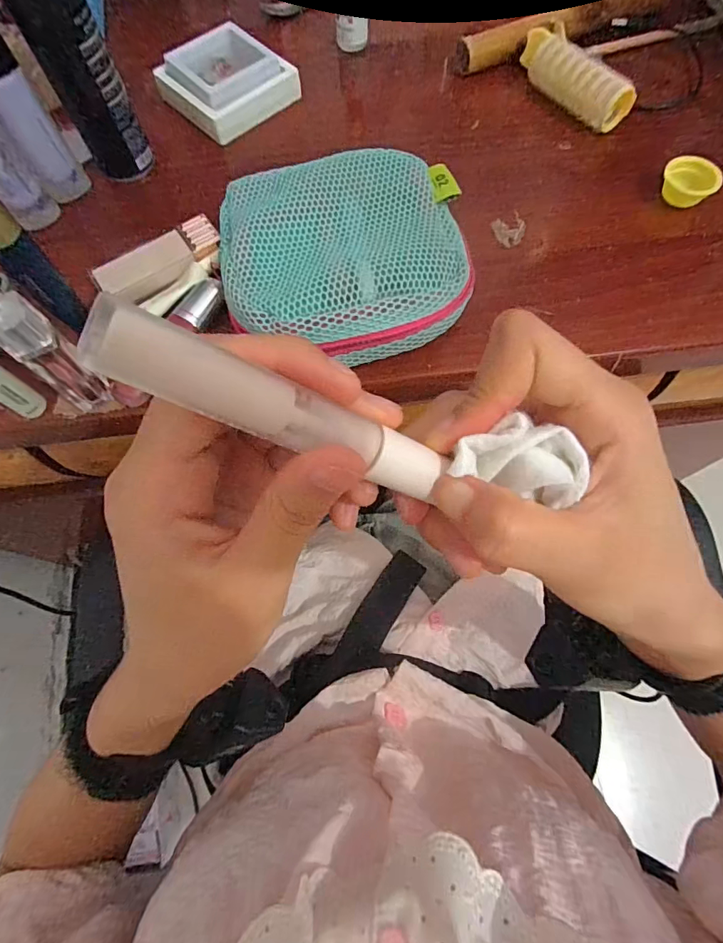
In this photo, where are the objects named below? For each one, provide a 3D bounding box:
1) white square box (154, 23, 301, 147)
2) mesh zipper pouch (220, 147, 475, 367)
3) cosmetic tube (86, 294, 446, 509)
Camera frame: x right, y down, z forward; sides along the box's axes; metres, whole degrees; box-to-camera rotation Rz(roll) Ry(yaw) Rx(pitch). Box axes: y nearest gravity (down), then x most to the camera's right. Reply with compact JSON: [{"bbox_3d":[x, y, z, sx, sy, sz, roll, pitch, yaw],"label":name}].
[{"bbox_3d":[-0.110,-0.325,0.382,0.089,0.033,0.086,-39,74,-13],"label":"white square box"},{"bbox_3d":[-0.010,-0.137,0.292,0.145,0.042,0.148,-7,69,-1],"label":"mesh zipper pouch"},{"bbox_3d":[-0.016,-0.013,0.112,0.091,0.010,0.014,21,66,-31],"label":"cosmetic tube"}]

